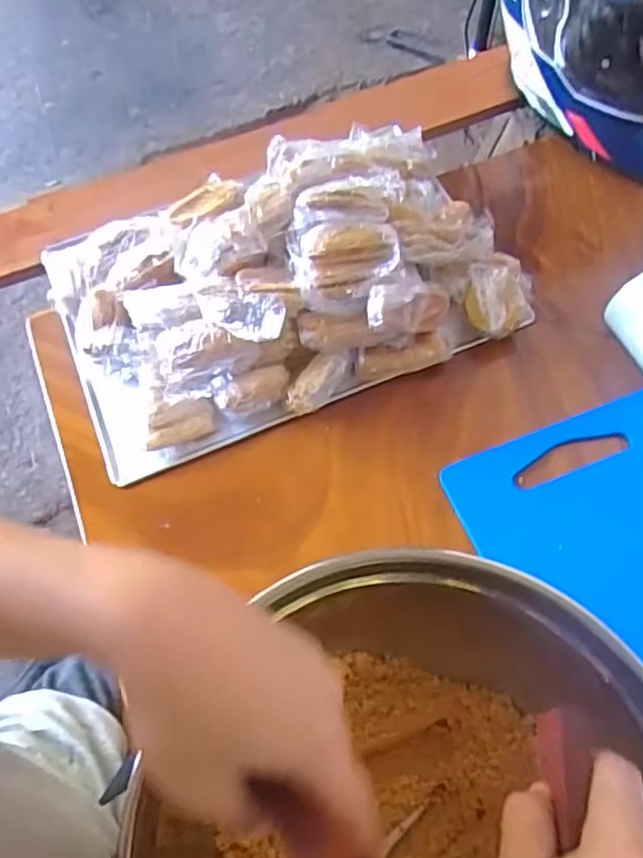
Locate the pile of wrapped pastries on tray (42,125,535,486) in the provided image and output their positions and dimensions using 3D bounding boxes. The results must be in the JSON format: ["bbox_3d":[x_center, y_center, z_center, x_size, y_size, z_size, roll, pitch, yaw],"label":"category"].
[{"bbox_3d":[-0.046,-0.169,0.656,0.440,0.137,0.278,-20,63,-10],"label":"pile of wrapped pastries on tray"}]

